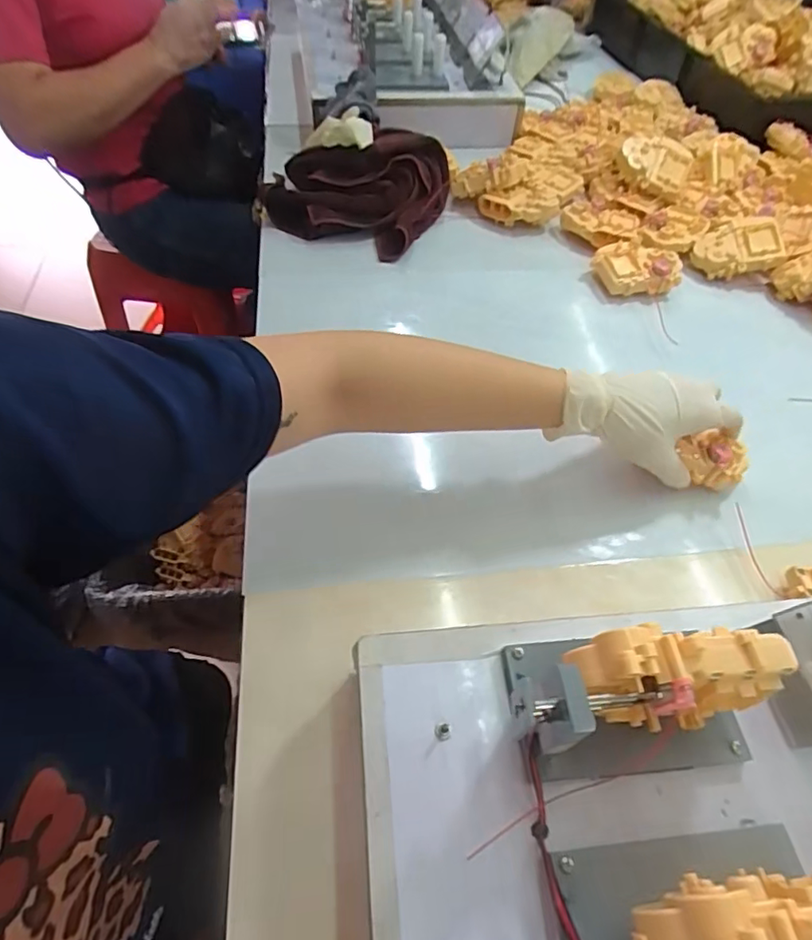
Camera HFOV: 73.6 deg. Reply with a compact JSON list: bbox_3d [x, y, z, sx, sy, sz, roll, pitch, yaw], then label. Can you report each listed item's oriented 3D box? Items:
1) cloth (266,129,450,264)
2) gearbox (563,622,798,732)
[{"bbox_3d":[-0.060,-0.364,0.700,0.208,0.081,0.169,16,55,8],"label":"cloth"},{"bbox_3d":[0.126,0.106,0.274,0.098,0.082,0.041,-4,54,-7],"label":"gearbox"}]

